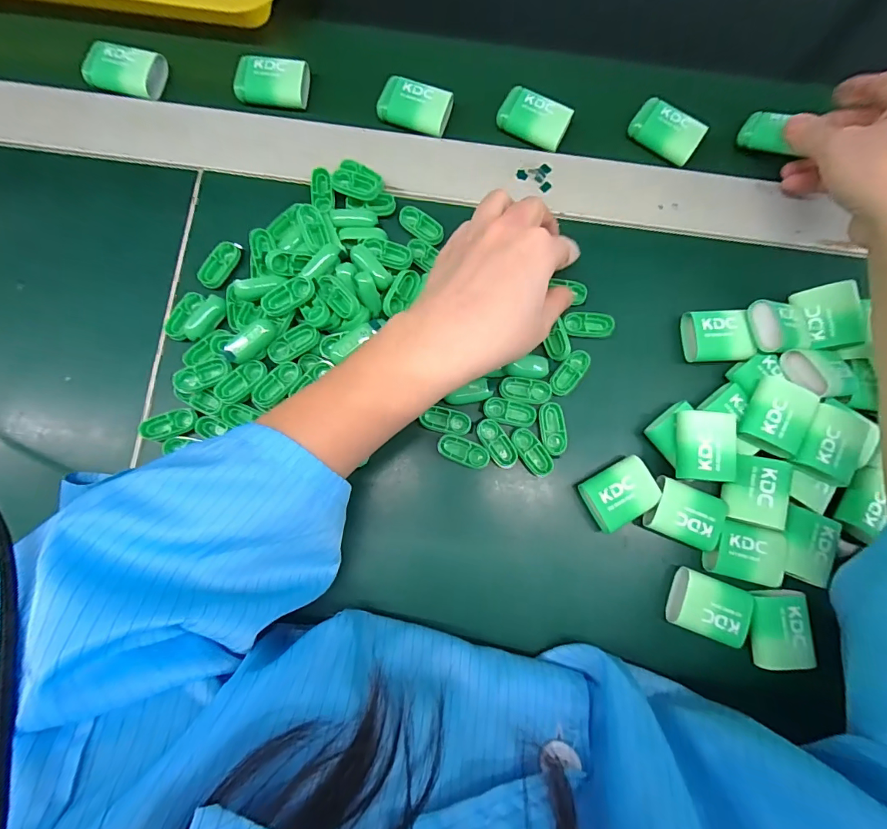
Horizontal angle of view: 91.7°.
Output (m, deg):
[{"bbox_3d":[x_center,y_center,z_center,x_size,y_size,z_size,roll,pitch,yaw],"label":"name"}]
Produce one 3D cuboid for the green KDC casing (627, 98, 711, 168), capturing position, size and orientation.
[{"bbox_3d":[0.168,-0.213,0.323,0.050,0.012,0.031,36,76,2],"label":"green KDC casing"}]

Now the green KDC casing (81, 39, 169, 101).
[{"bbox_3d":[-0.235,-0.254,0.318,0.050,0.016,0.038,13,76,-4],"label":"green KDC casing"}]

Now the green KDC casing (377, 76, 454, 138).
[{"bbox_3d":[-0.021,-0.228,0.319,0.052,0.012,0.033,16,76,-3],"label":"green KDC casing"}]

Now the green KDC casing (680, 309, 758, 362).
[{"bbox_3d":[0.186,-0.052,0.294,0.039,0.020,0.035,1,77,-7],"label":"green KDC casing"}]

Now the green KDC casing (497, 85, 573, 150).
[{"bbox_3d":[0.068,-0.220,0.320,0.050,0.012,0.031,27,75,-1],"label":"green KDC casing"}]

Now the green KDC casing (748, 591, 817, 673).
[{"bbox_3d":[0.206,0.131,0.263,0.034,0.011,0.044,0,77,-7],"label":"green KDC casing"}]

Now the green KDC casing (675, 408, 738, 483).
[{"bbox_3d":[0.161,0.019,0.262,0.034,0.010,0.041,3,85,6],"label":"green KDC casing"}]

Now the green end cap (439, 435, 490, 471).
[{"bbox_3d":[0.013,0.024,0.277,0.034,0.004,0.015,21,76,-2],"label":"green end cap"}]

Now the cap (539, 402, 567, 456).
[{"bbox_3d":[0.072,0.009,0.284,0.016,0.006,0.034,-5,78,-8],"label":"cap"}]

